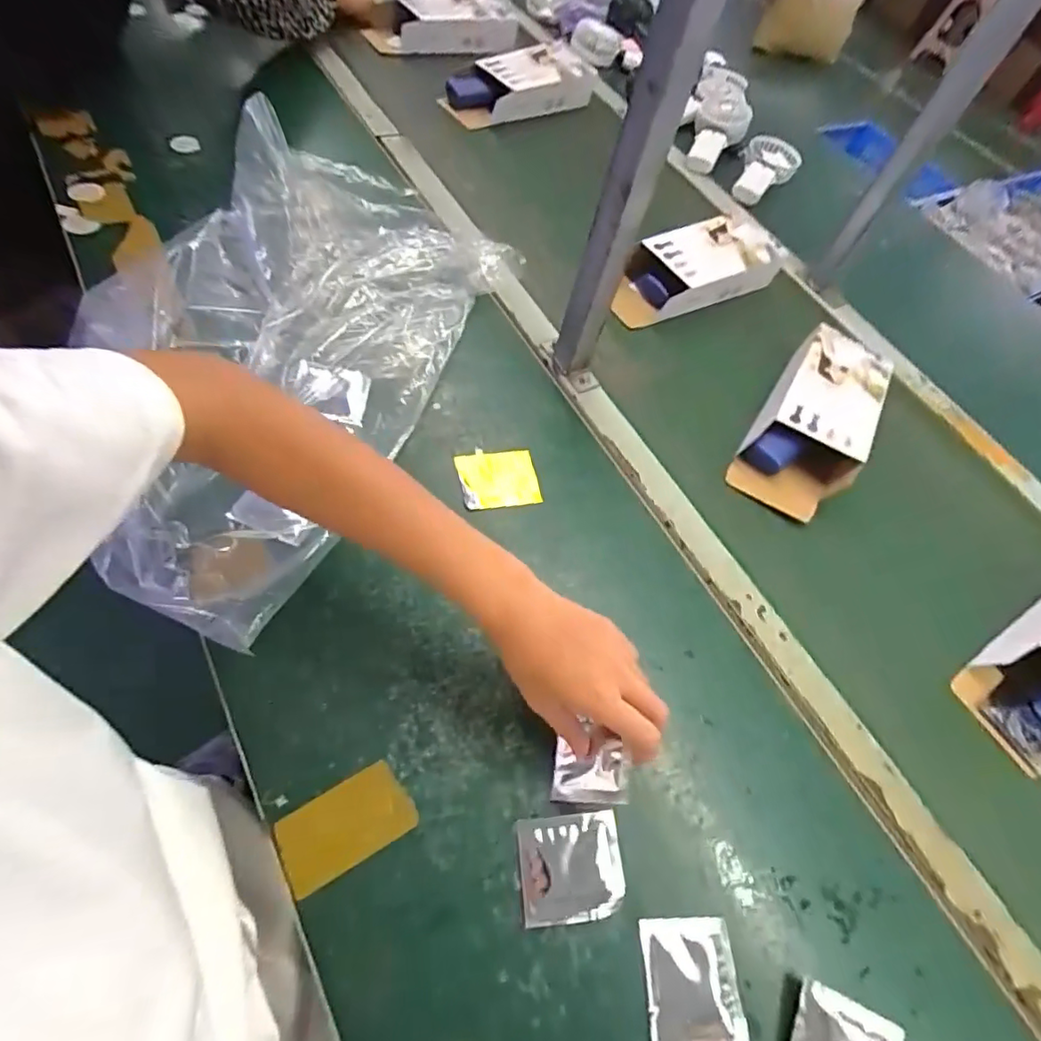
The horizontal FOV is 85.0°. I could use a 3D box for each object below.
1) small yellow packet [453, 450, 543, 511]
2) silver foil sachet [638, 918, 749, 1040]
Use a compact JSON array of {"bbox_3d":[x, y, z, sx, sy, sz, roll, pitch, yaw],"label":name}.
[{"bbox_3d":[-0.021,-0.040,0.542,0.075,0.007,0.058,-4,67,-15],"label":"small yellow packet"},{"bbox_3d":[0.113,0.303,0.372,0.063,0.007,0.069,0,53,-4],"label":"silver foil sachet"}]

